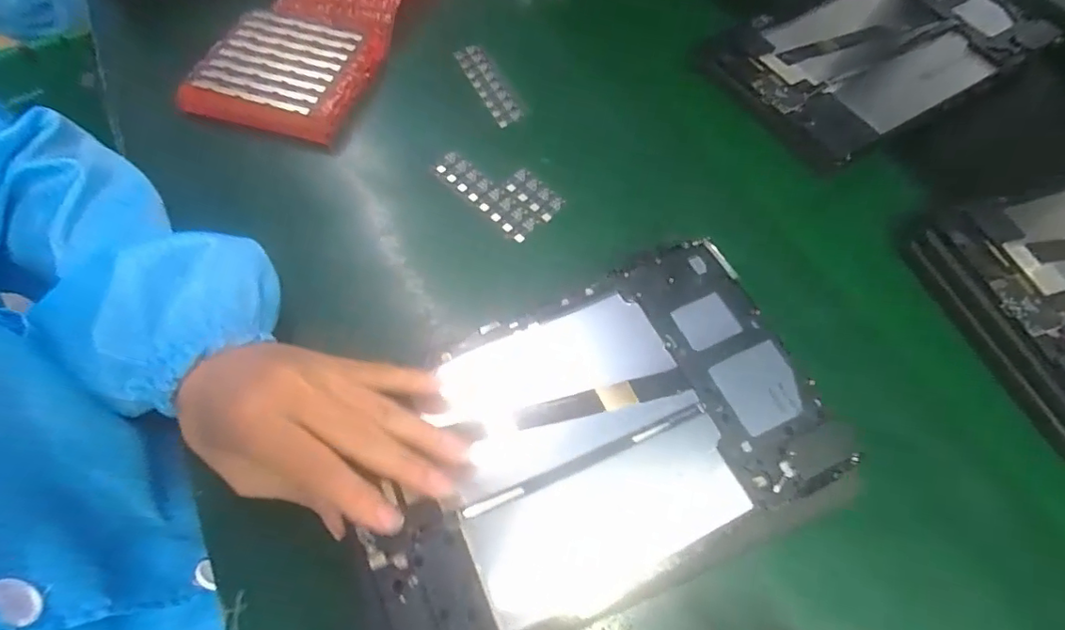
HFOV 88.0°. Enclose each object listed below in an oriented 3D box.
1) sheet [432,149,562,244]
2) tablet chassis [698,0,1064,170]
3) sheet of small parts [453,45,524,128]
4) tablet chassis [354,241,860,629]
[{"bbox_3d":[-0.025,-0.091,0.389,0.045,0.010,0.091,-41,67,-17],"label":"sheet"},{"bbox_3d":[0.274,-0.215,0.442,0.250,0.024,0.148,-29,64,-12],"label":"tablet chassis"},{"bbox_3d":[-0.036,-0.185,0.443,0.021,0.007,0.090,-29,65,1],"label":"sheet of small parts"},{"bbox_3d":[0.028,0.061,0.281,0.231,0.014,0.151,-21,60,-11],"label":"tablet chassis"}]

